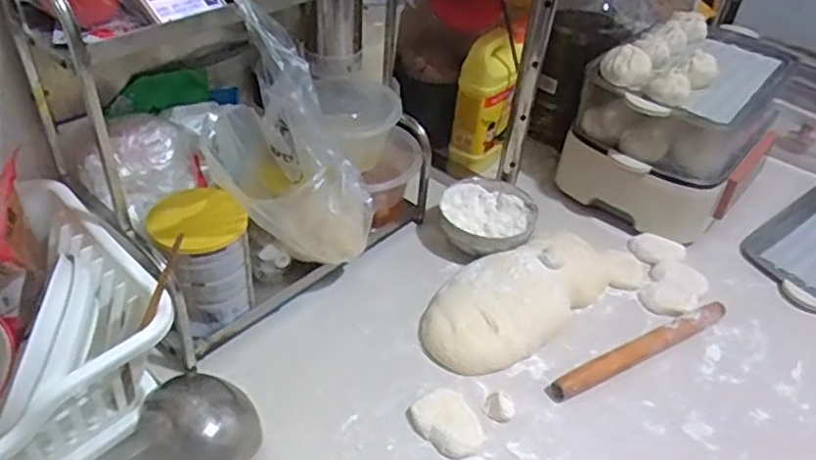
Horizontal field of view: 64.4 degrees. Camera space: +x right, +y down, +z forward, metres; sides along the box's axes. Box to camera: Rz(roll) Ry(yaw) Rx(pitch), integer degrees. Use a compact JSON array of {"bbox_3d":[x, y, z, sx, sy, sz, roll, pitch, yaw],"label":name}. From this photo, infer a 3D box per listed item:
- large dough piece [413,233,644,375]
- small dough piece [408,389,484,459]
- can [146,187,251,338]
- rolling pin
[{"bbox_3d":[0.167,0.072,0.836,0.345,0.041,0.135,-22,47,-30],"label":"large dough piece"},{"bbox_3d":[0.042,0.205,0.689,0.060,0.012,0.077,-21,47,-29],"label":"small dough piece"},{"bbox_3d":[-0.223,0.028,0.719,0.105,0.135,0.095,-15,44,-23],"label":"can"},{"bbox_3d":[0.284,0.142,0.780,0.280,0.020,0.027,-17,45,-25],"label":"rolling pin"}]

